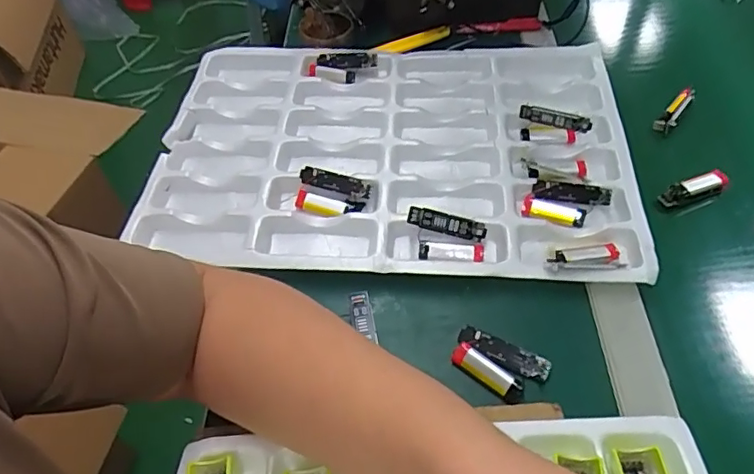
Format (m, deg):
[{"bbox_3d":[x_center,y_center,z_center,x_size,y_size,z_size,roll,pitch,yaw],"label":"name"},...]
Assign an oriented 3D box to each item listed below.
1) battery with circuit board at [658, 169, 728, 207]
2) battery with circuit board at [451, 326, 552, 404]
[{"bbox_3d":[0.298,-0.046,0.523,0.072,0.011,0.020,-20,53,-13],"label":"battery with circuit board"},{"bbox_3d":[0.089,0.094,0.412,0.067,0.011,0.040,24,56,19],"label":"battery with circuit board"}]

